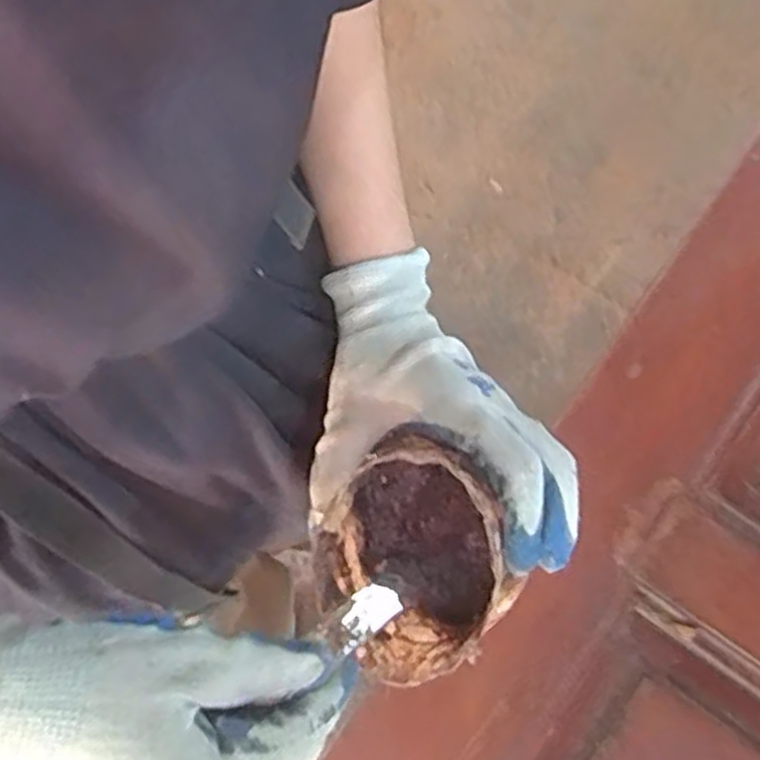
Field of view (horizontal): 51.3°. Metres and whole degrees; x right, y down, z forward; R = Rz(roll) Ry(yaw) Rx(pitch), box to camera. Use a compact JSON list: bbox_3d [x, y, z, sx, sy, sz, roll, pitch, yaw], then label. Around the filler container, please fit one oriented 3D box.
[{"bbox_3d":[0.015,0.078,0.354,0.092,0.078,0.089,-42,78,-9],"label":"filler container"}]

